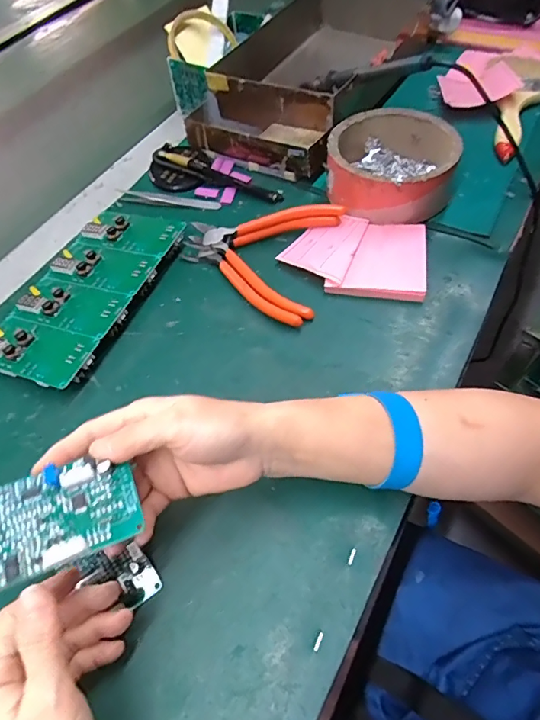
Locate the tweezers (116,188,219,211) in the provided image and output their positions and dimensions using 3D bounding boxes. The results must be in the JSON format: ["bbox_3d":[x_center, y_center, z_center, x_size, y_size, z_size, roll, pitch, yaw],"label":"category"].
[{"bbox_3d":[-0.109,-0.169,0.502,0.112,0.008,0.017,9,57,11],"label":"tweezers"}]

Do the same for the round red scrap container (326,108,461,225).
[{"bbox_3d":[0.118,-0.189,0.464,0.114,0.056,0.122,-2,56,3],"label":"round red scrap container"}]

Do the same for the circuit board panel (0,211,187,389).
[{"bbox_3d":[-0.164,-0.064,0.428,0.101,0.023,0.198,19,59,17],"label":"circuit board panel"}]

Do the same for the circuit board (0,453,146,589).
[{"bbox_3d":[-0.121,0.081,0.236,0.103,0.020,0.050,-17,56,-16],"label":"circuit board"}]

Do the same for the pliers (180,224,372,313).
[{"bbox_3d":[-0.024,-0.073,0.427,0.146,0.016,0.028,37,66,26],"label":"pliers"}]

